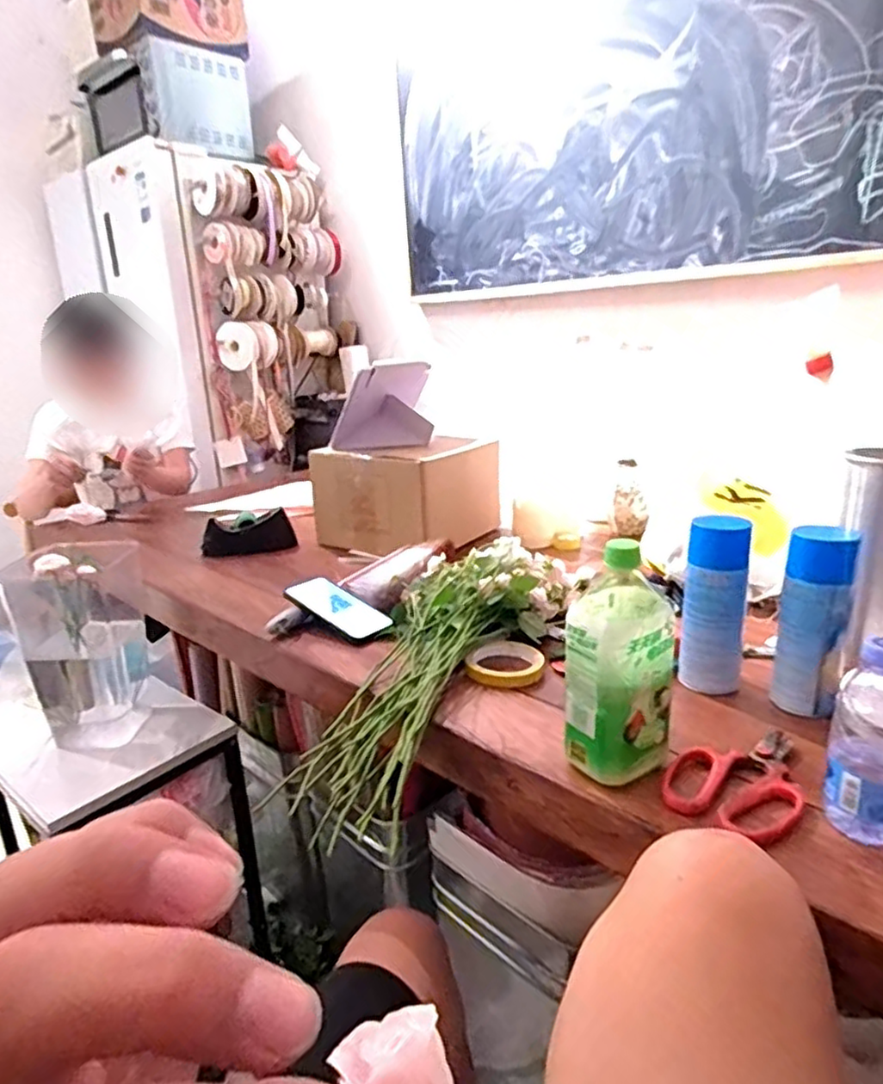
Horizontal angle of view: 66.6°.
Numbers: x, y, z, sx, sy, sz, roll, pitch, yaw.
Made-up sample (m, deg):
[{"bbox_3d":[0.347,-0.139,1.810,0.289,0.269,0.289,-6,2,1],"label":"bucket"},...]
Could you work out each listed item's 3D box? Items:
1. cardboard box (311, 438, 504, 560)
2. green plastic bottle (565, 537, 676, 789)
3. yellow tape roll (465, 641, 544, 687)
[{"bbox_3d":[-0.065,-0.095,1.335,0.264,0.196,0.276,10,22,35],"label":"cardboard box"},{"bbox_3d":[0.164,0.111,0.617,0.100,0.231,0.081,-13,19,-28],"label":"green plastic bottle"},{"bbox_3d":[0.077,0.147,0.824,0.094,0.017,0.092,-3,18,1],"label":"yellow tape roll"}]

